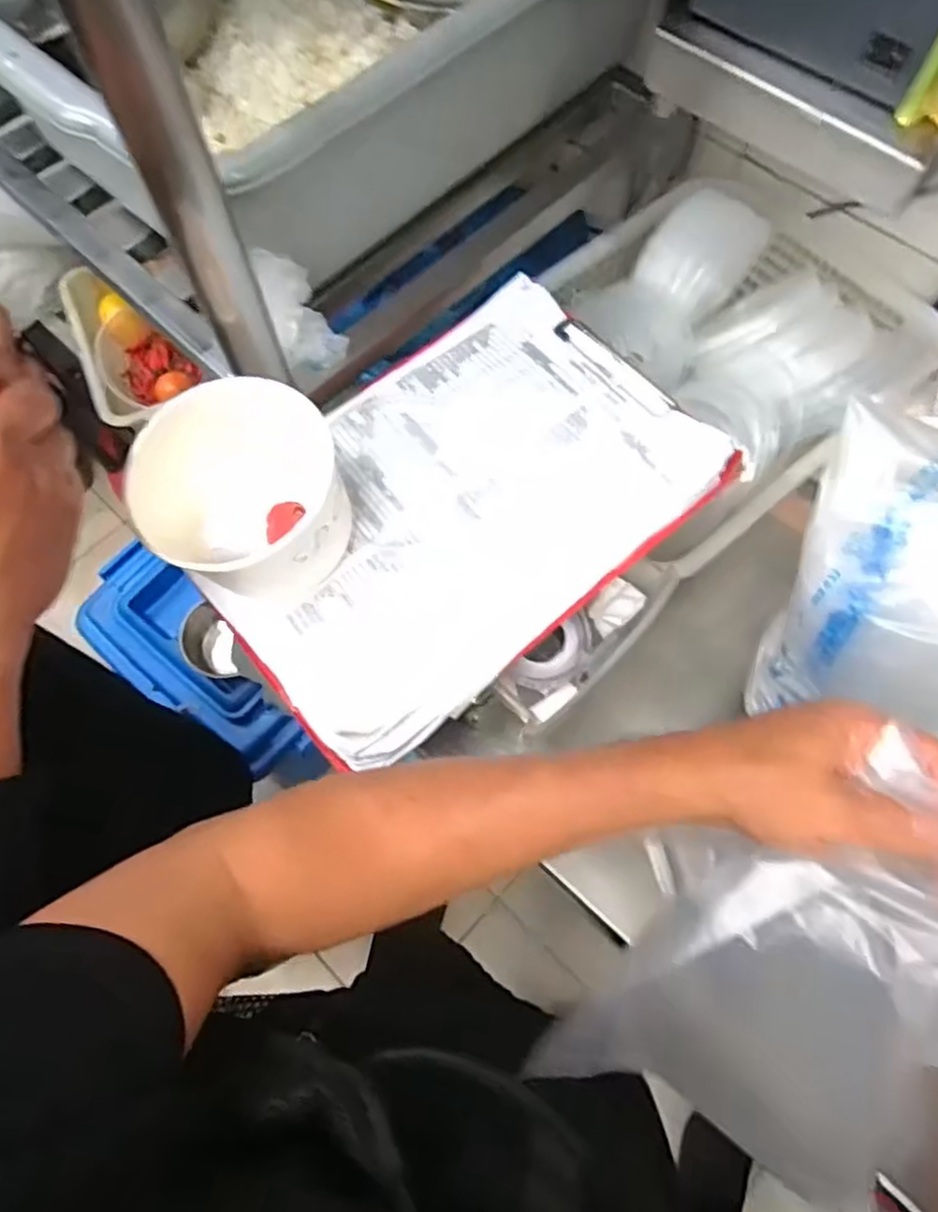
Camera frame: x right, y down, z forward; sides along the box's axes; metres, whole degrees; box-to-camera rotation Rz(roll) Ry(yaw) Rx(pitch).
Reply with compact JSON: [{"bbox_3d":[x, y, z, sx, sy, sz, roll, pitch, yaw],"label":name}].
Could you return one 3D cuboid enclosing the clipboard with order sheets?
[{"bbox_3d":[-0.009,-0.075,0.486,0.341,0.018,0.224,-39,73,-14],"label":"clipboard with order sheets"}]

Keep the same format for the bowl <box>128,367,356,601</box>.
[{"bbox_3d":[-0.136,-0.063,0.436,0.121,0.094,0.110,0,68,0],"label":"bowl"}]

